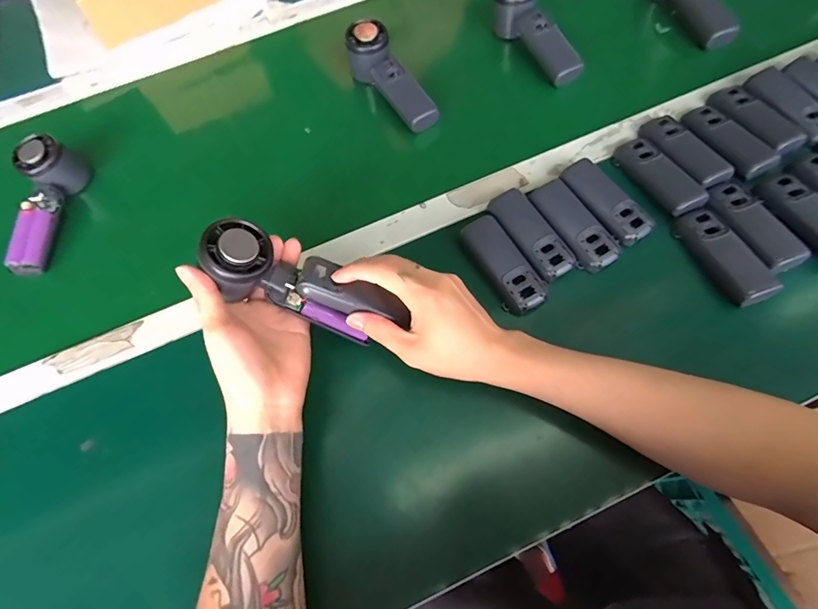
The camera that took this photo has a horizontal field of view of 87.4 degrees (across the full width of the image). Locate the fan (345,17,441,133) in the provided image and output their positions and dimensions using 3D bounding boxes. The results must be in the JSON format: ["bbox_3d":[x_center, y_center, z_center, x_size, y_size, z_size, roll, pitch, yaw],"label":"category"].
[{"bbox_3d":[-0.019,-0.283,0.543,0.048,0.050,0.160,-34,80,-13],"label":"fan"}]

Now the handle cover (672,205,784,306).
[{"bbox_3d":[0.303,-0.048,0.413,0.042,0.016,0.105,-22,66,-7],"label":"handle cover"}]

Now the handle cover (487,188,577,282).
[{"bbox_3d":[0.125,-0.073,0.442,0.041,0.019,0.106,-29,67,-10],"label":"handle cover"}]

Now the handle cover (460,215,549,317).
[{"bbox_3d":[0.094,-0.041,0.432,0.043,0.022,0.108,-29,67,-10],"label":"handle cover"}]

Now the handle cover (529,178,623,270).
[{"bbox_3d":[0.170,-0.082,0.441,0.045,0.018,0.106,-33,68,-12],"label":"handle cover"}]

